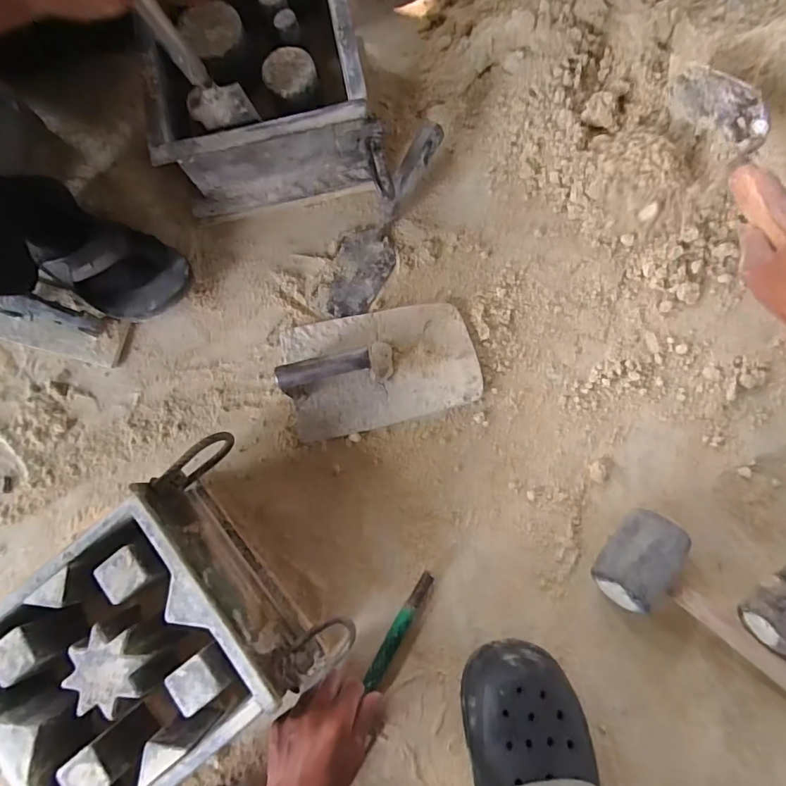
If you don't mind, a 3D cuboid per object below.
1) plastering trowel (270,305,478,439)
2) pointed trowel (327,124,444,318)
[{"bbox_3d":[-0.017,-0.037,0.553,0.223,0.073,0.143,-14,83,2],"label":"plastering trowel"},{"bbox_3d":[-0.017,-0.222,0.598,0.073,0.053,0.265,24,85,6],"label":"pointed trowel"}]

